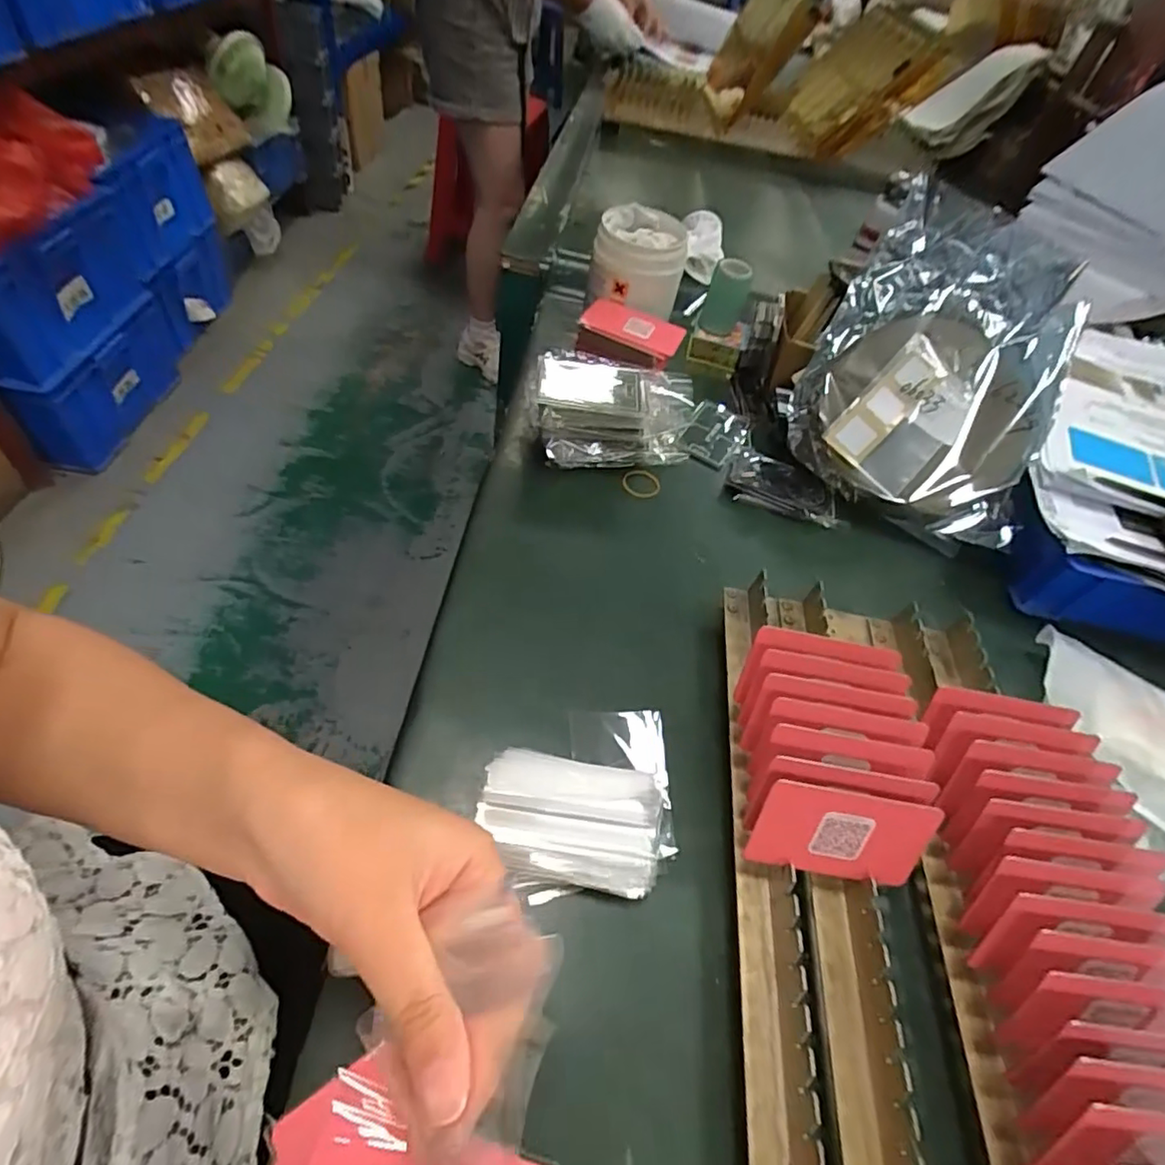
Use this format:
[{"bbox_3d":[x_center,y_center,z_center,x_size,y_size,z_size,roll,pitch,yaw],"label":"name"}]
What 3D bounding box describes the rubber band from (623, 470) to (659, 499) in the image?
[{"bbox_3d":[0.051,-0.086,0.524,0.033,0.004,0.028,7,62,-4],"label":"rubber band"}]

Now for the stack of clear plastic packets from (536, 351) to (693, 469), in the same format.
[{"bbox_3d":[0.028,-0.147,0.524,0.136,0.073,0.095,0,52,-8],"label":"stack of clear plastic packets"}]

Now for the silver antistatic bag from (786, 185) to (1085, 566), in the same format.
[{"bbox_3d":[0.309,-0.192,0.526,0.199,0.065,0.275,20,84,8],"label":"silver antistatic bag"}]

